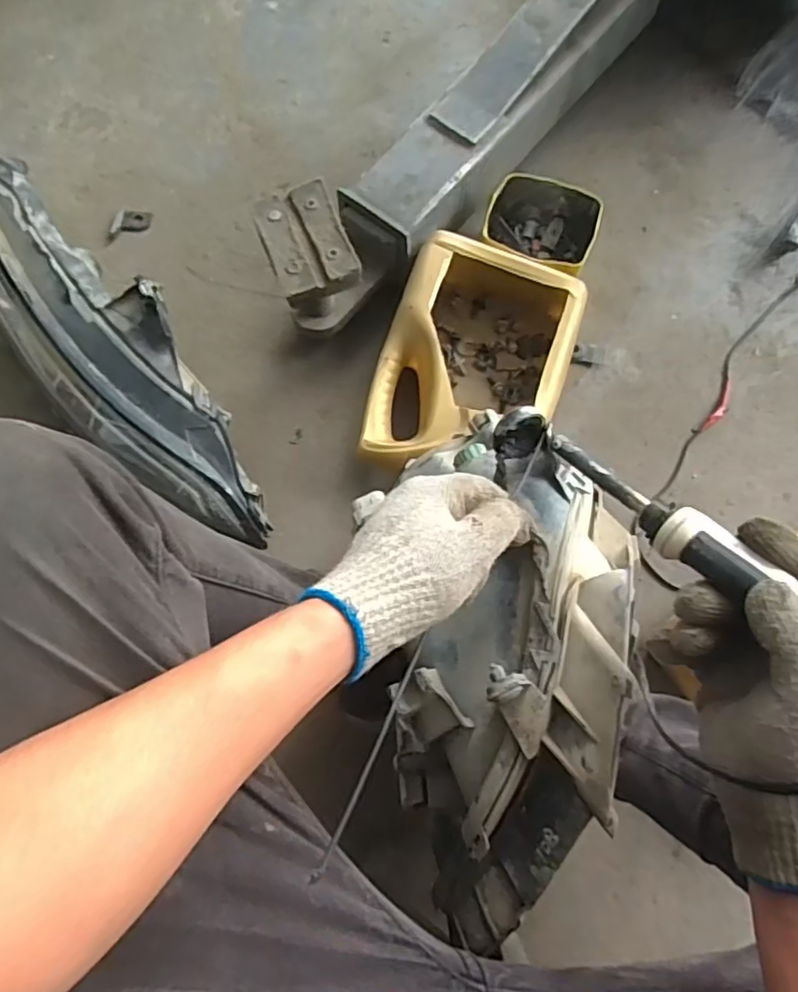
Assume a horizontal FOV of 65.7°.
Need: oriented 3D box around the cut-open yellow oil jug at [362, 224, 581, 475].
[{"bbox_3d":[0.090,-0.161,0.739,0.204,0.111,0.299,19,74,4],"label":"cut-open yellow oil jug"}]

